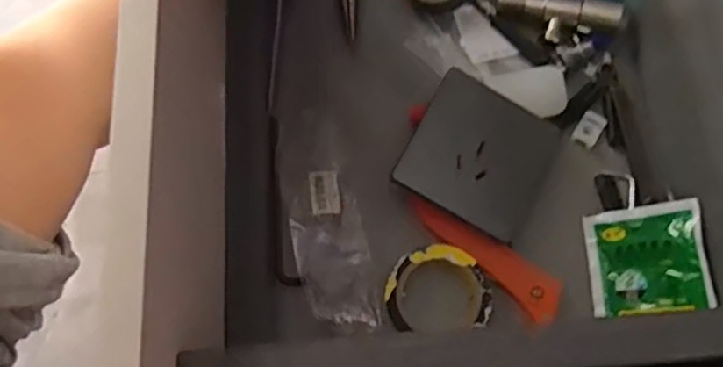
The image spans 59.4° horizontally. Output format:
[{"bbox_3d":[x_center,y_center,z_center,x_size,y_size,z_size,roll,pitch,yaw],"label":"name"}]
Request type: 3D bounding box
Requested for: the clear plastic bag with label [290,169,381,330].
[{"bbox_3d":[-0.020,0.043,0.417,0.046,0.013,0.107,-14,71,-3],"label":"clear plastic bag with label"}]

